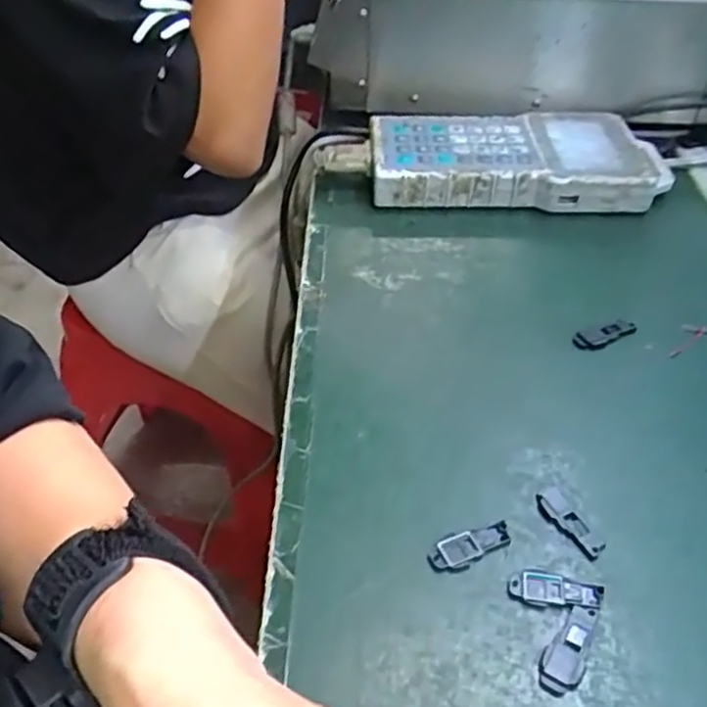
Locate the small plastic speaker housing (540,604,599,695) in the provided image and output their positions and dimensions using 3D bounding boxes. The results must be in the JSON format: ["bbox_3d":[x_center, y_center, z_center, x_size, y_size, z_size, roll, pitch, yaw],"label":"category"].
[{"bbox_3d":[0.090,0.121,0.300,0.016,0.004,0.040,29,49,26],"label":"small plastic speaker housing"}]

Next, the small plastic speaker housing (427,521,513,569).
[{"bbox_3d":[0.053,0.087,0.334,0.039,0.004,0.014,-17,46,-20],"label":"small plastic speaker housing"}]

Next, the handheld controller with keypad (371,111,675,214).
[{"bbox_3d":[0.127,-0.153,0.567,0.226,0.032,0.108,2,43,0],"label":"handheld controller with keypad"}]

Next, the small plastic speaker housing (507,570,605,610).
[{"bbox_3d":[0.089,0.103,0.319,0.040,0.004,0.015,8,43,6],"label":"small plastic speaker housing"}]

